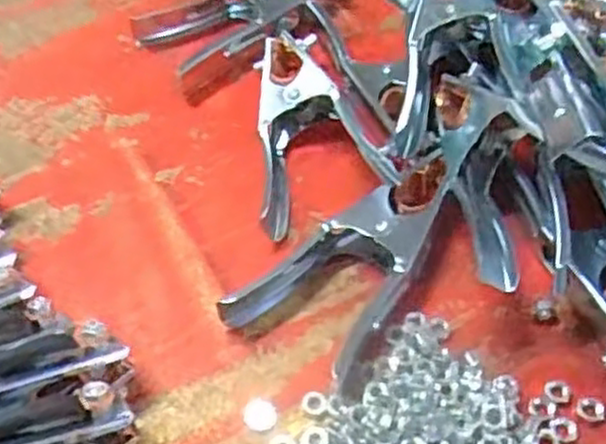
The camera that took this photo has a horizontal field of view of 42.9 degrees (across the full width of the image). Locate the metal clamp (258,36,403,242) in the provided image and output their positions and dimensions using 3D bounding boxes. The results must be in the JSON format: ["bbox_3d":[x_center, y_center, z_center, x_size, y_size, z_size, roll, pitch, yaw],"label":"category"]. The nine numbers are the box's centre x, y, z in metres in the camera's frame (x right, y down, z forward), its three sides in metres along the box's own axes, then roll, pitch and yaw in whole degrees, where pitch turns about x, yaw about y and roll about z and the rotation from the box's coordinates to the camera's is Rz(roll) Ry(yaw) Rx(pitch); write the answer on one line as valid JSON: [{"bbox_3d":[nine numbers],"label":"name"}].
[{"bbox_3d":[-0.005,-0.064,0.490,0.078,0.036,0.148,-17,53,-7],"label":"metal clamp"}]

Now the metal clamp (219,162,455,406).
[{"bbox_3d":[0.023,0.015,0.428,0.087,0.027,0.144,22,57,21],"label":"metal clamp"}]

